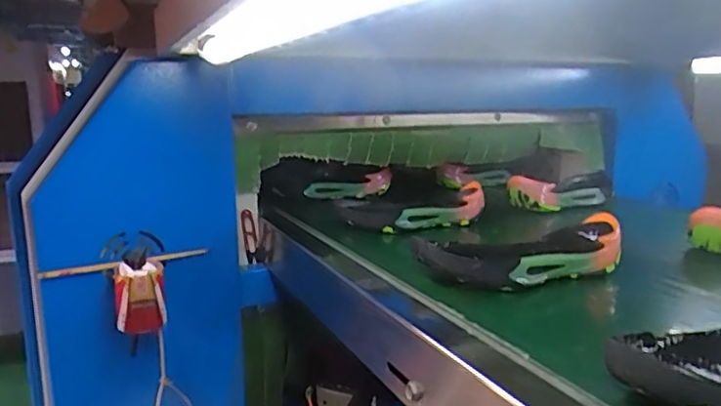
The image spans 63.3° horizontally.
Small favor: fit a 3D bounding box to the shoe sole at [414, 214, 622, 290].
[{"bbox_3d":[0.186,0.056,0.645,0.257,0.052,0.078,-4,10,-24],"label":"shoe sole"}]

